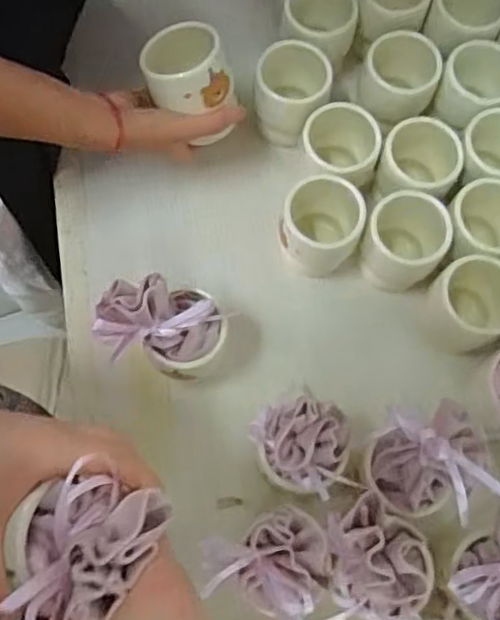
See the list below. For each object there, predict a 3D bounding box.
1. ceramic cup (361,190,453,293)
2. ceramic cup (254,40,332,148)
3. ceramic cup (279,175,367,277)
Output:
[{"bbox_3d":[0.145,-0.066,0.619,0.079,0.069,0.083,26,73,7],"label":"ceramic cup"},{"bbox_3d":[0.043,-0.219,0.667,0.069,0.087,0.075,0,72,-1],"label":"ceramic cup"},{"bbox_3d":[0.067,-0.080,0.626,0.074,0.084,0.068,0,72,-1],"label":"ceramic cup"}]

